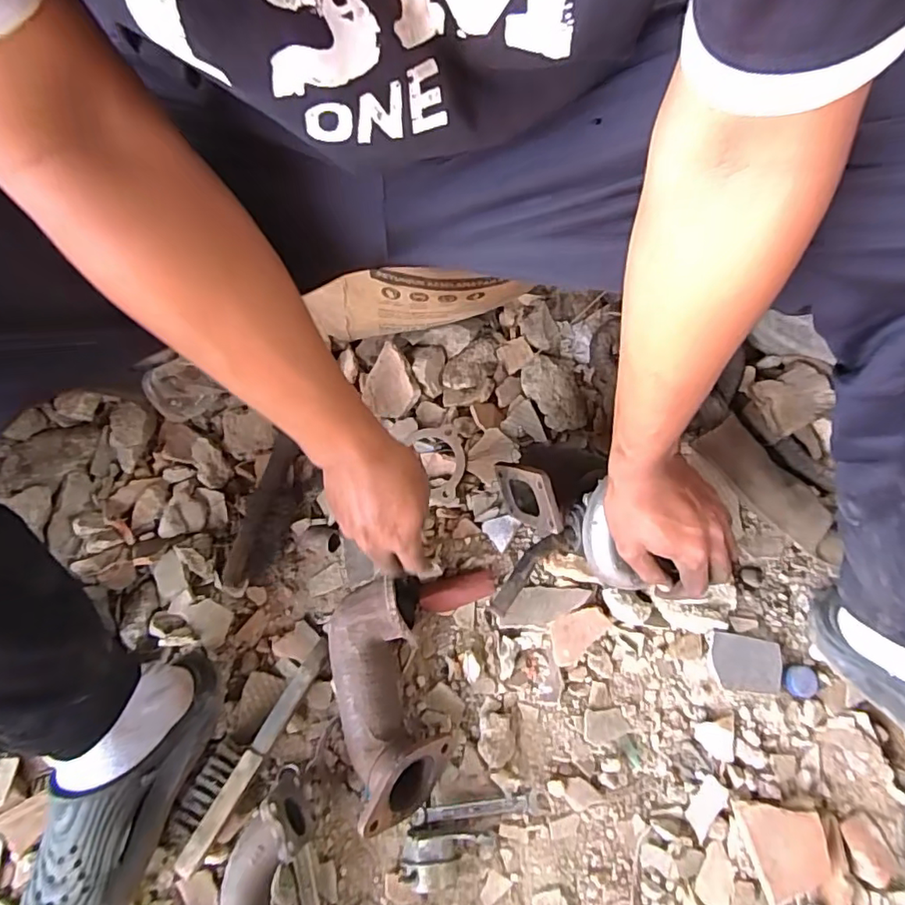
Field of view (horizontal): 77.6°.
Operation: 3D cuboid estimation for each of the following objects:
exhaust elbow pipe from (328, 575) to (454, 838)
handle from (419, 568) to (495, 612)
[{"bbox_3d":[-0.070,0.241,0.570,0.105,0.090,0.231,-15,75,-2],"label":"exhaust elbow pipe"},{"bbox_3d":[0.005,0.154,0.629,0.084,0.024,0.034,-17,75,-2],"label":"handle"}]

